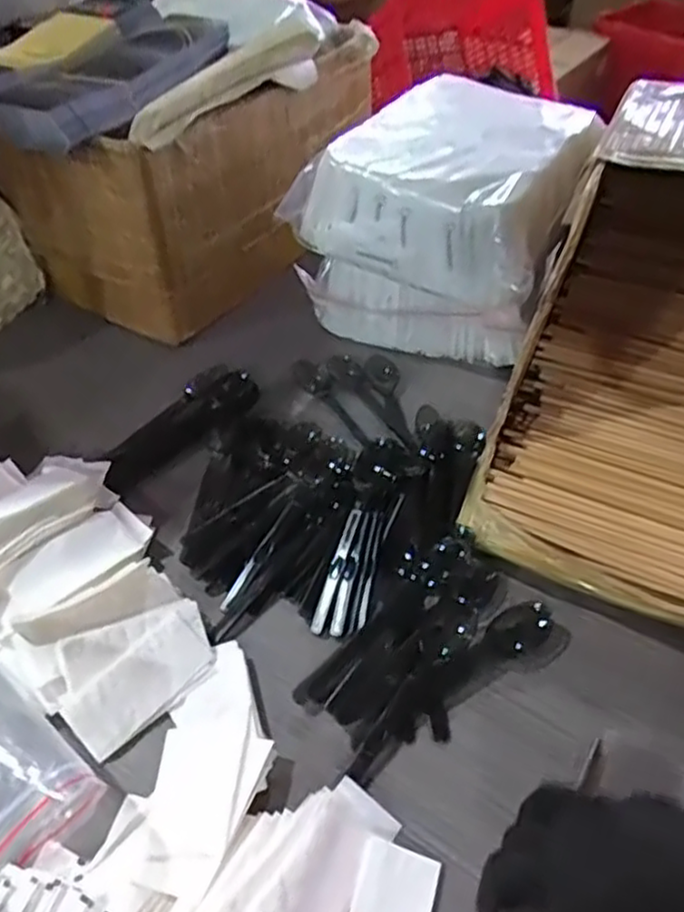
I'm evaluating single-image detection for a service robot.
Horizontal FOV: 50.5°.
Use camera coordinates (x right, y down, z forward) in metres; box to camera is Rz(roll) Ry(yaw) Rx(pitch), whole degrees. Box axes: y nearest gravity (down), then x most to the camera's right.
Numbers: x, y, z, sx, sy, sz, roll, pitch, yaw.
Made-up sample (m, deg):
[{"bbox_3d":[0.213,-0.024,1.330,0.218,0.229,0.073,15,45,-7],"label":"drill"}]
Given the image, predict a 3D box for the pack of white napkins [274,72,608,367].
[{"bbox_3d":[0.123,-0.248,0.767,0.250,0.182,0.266,25,52,23],"label":"pack of white napkins"}]

